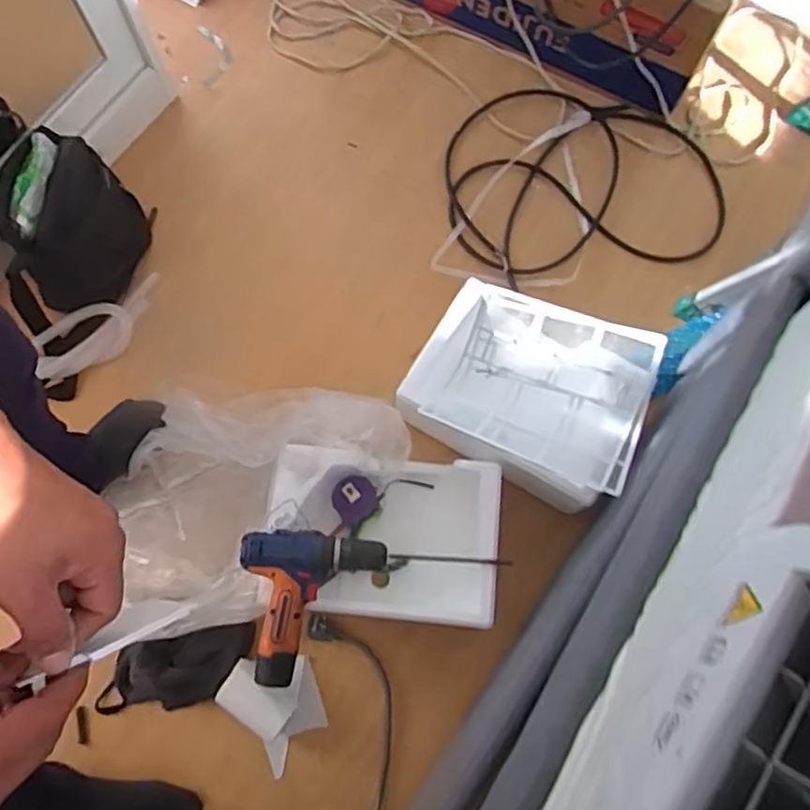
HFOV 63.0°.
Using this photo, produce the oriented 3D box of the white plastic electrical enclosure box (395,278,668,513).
[{"bbox_3d":[0.185,-0.017,1.045,0.348,0.175,0.267,24,74,7],"label":"white plastic electrical enclosure box"}]

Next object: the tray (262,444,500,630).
[{"bbox_3d":[-0.031,0.194,0.994,0.335,0.100,0.235,6,73,1],"label":"tray"}]

